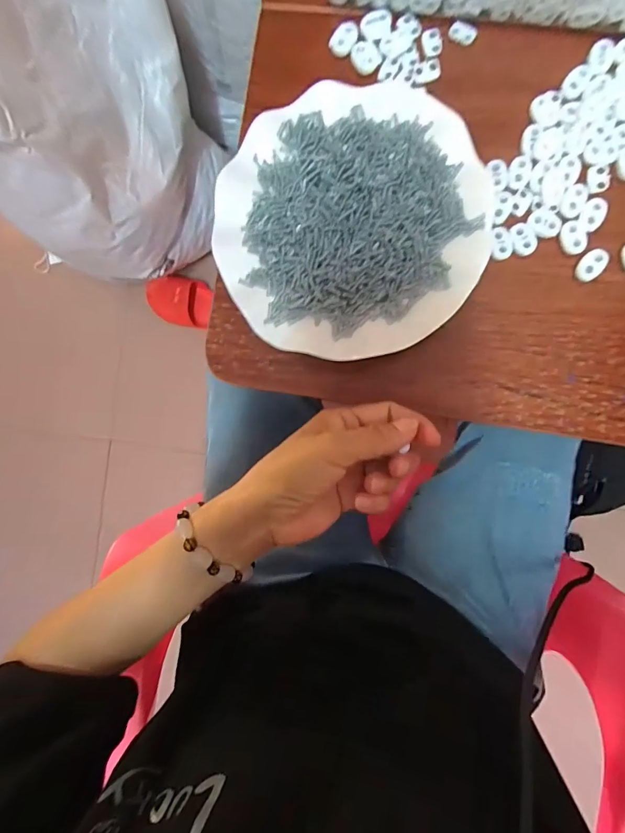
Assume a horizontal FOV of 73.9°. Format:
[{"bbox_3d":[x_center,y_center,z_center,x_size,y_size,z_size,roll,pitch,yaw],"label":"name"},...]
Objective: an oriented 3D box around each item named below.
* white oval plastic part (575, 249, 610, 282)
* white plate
[{"bbox_3d":[0.192,-0.104,0.284,0.015,0.005,0.023,41,93,4],"label":"white oval plastic part"},{"bbox_3d":[0.026,-0.133,0.293,0.179,0.023,0.179,0,90,5],"label":"white plate"}]

